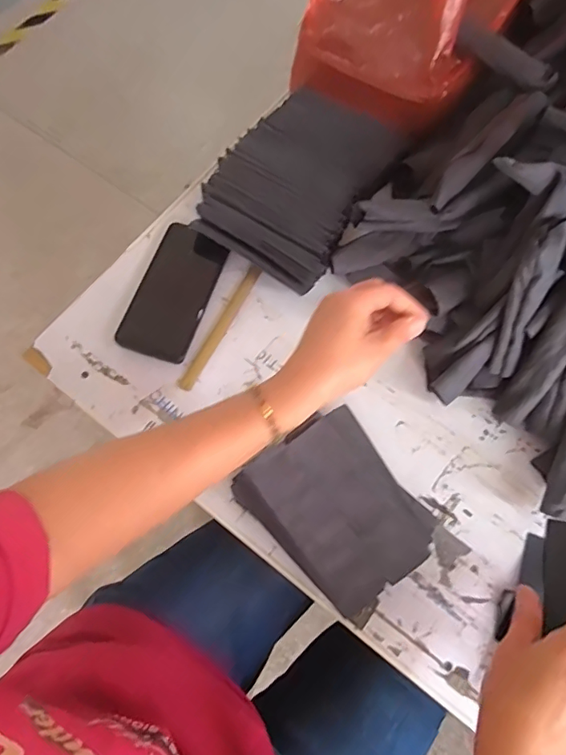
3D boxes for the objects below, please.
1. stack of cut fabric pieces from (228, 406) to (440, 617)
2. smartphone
[{"bbox_3d":[0.052,0.118,0.467,0.130,0.049,0.152,-36,74,-11],"label":"stack of cut fabric pieces"},{"bbox_3d":[-0.120,-0.096,0.571,0.078,0.011,0.158,17,72,7],"label":"smartphone"}]

